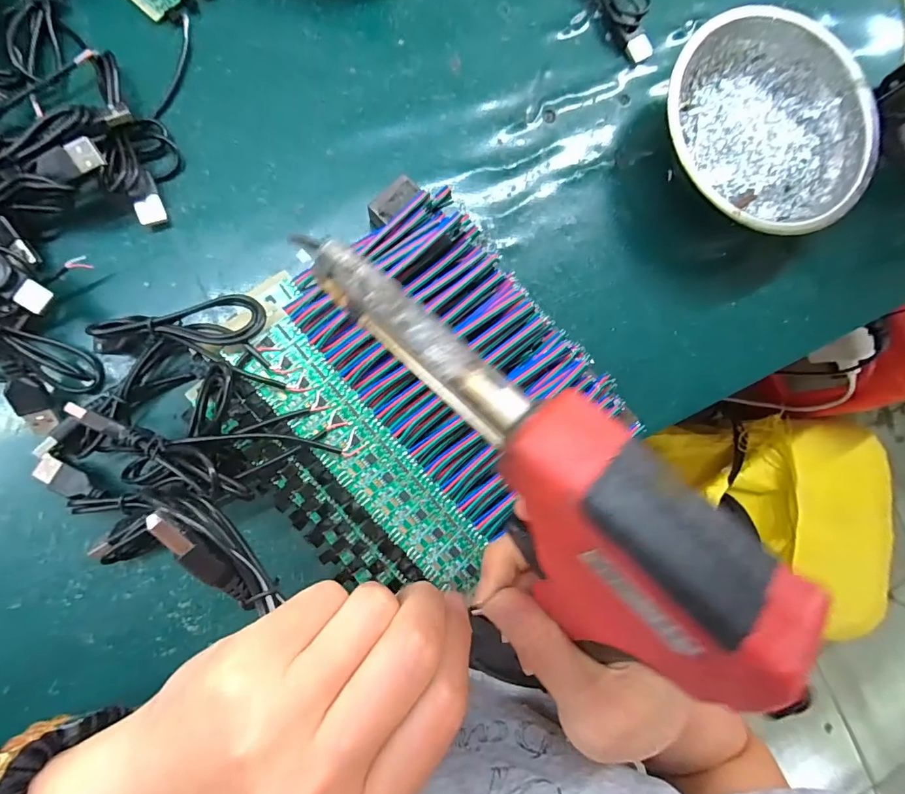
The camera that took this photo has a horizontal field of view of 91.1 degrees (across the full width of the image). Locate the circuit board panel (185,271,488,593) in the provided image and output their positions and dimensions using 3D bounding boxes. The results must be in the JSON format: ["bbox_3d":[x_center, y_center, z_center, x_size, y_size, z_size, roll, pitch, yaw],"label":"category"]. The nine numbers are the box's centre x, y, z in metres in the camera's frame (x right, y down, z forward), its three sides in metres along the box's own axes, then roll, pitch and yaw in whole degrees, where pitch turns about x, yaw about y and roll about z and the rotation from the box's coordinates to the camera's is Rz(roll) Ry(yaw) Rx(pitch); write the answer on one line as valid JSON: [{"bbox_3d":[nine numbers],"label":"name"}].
[{"bbox_3d":[-0.057,0.031,0.212,0.070,0.016,0.164,-42,92,-8],"label":"circuit board panel"}]

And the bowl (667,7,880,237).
[{"bbox_3d":[0.183,-0.158,0.272,0.126,0.044,0.128,0,87,-7],"label":"bowl"}]

